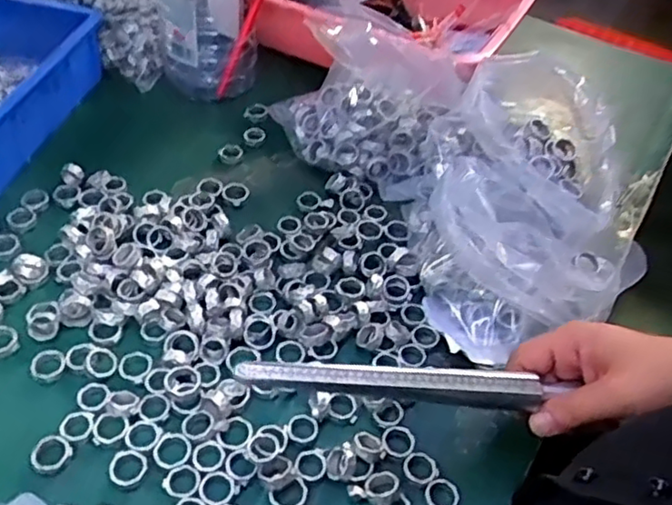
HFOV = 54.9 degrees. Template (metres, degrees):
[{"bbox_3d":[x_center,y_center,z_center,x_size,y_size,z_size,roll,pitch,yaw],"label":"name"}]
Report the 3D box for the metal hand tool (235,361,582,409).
[{"bbox_3d":[0.044,0.073,0.365,0.196,0.012,0.017,8,44,-18],"label":"metal hand tool"}]

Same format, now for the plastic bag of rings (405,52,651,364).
[{"bbox_3d":[0.150,-0.039,0.516,0.153,0.117,0.240,9,45,1],"label":"plastic bag of rings"}]

